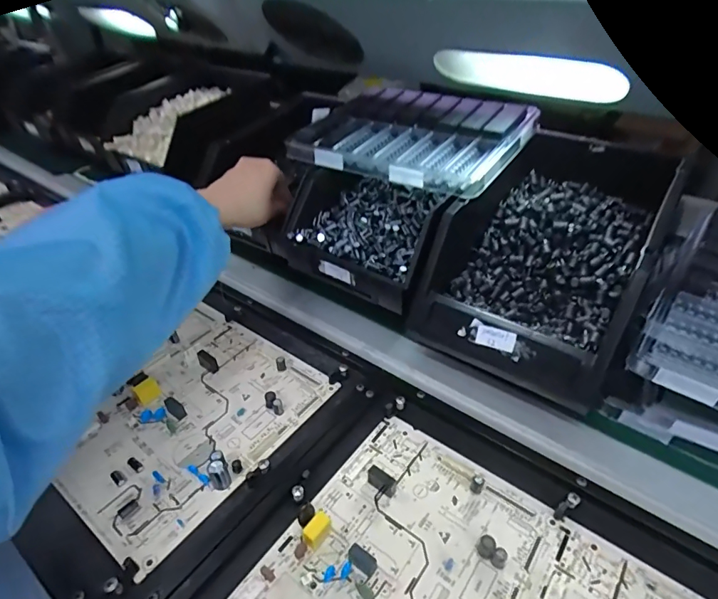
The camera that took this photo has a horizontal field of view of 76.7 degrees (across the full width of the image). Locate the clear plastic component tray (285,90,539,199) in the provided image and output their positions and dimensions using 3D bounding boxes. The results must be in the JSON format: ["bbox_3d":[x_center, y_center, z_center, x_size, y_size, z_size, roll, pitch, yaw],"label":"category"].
[{"bbox_3d":[0.057,-0.171,0.474,0.211,0.042,0.169,23,44,26],"label":"clear plastic component tray"}]

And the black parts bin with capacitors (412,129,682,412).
[{"bbox_3d":[0.180,-0.041,0.432,0.164,0.137,0.272,21,43,25],"label":"black parts bin with capacitors"}]

